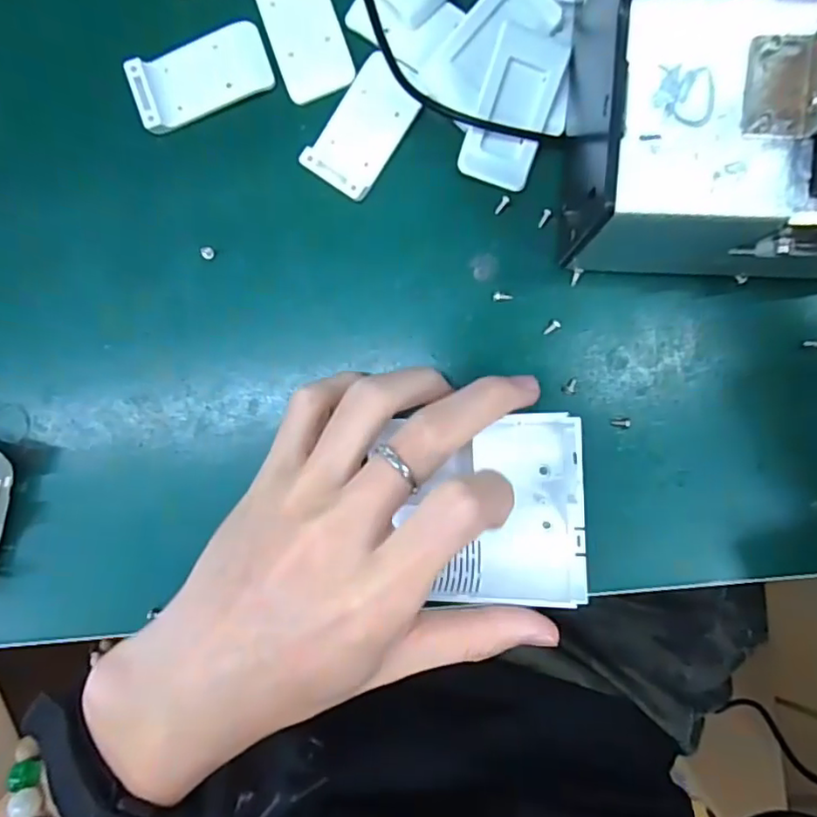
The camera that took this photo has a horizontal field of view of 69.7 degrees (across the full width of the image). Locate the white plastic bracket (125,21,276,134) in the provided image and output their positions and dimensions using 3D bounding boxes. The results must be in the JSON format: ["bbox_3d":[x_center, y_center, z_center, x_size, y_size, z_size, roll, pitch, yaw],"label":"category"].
[{"bbox_3d":[-0.084,-0.135,0.238,0.055,0.009,0.028,-21,90,5],"label":"white plastic bracket"}]

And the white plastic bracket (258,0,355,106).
[{"bbox_3d":[-0.043,-0.154,0.233,0.027,0.004,0.055,-20,90,5],"label":"white plastic bracket"}]

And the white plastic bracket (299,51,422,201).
[{"bbox_3d":[-0.017,-0.111,0.232,0.028,0.007,0.050,36,94,3],"label":"white plastic bracket"}]

